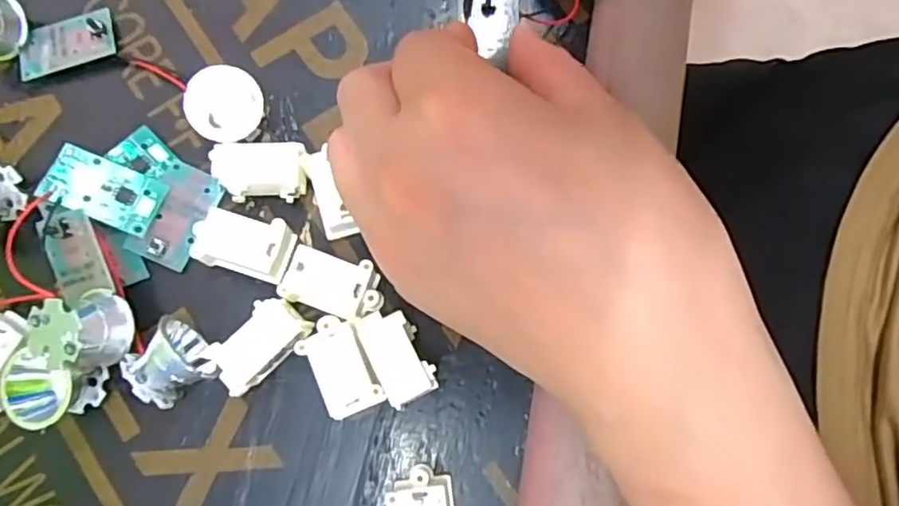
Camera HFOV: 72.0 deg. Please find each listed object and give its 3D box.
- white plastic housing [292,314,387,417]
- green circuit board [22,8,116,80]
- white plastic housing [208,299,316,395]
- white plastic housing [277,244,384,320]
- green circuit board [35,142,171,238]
[{"bbox_3d":[-0.032,0.034,0.185,0.016,0.015,0.028,-26,79,-4],"label":"white plastic housing"},{"bbox_3d":[-0.130,-0.072,0.210,0.031,0.007,0.020,-16,79,-3],"label":"green circuit board"},{"bbox_3d":[-0.055,0.027,0.184,0.028,0.017,0.017,-42,80,-7],"label":"white plastic housing"},{"bbox_3d":[-0.034,0.010,0.190,0.029,0.013,0.017,16,79,4],"label":"white plastic housing"},{"bbox_3d":[-0.107,-0.020,0.192,0.032,0.004,0.020,22,67,-15],"label":"green circuit board"}]

